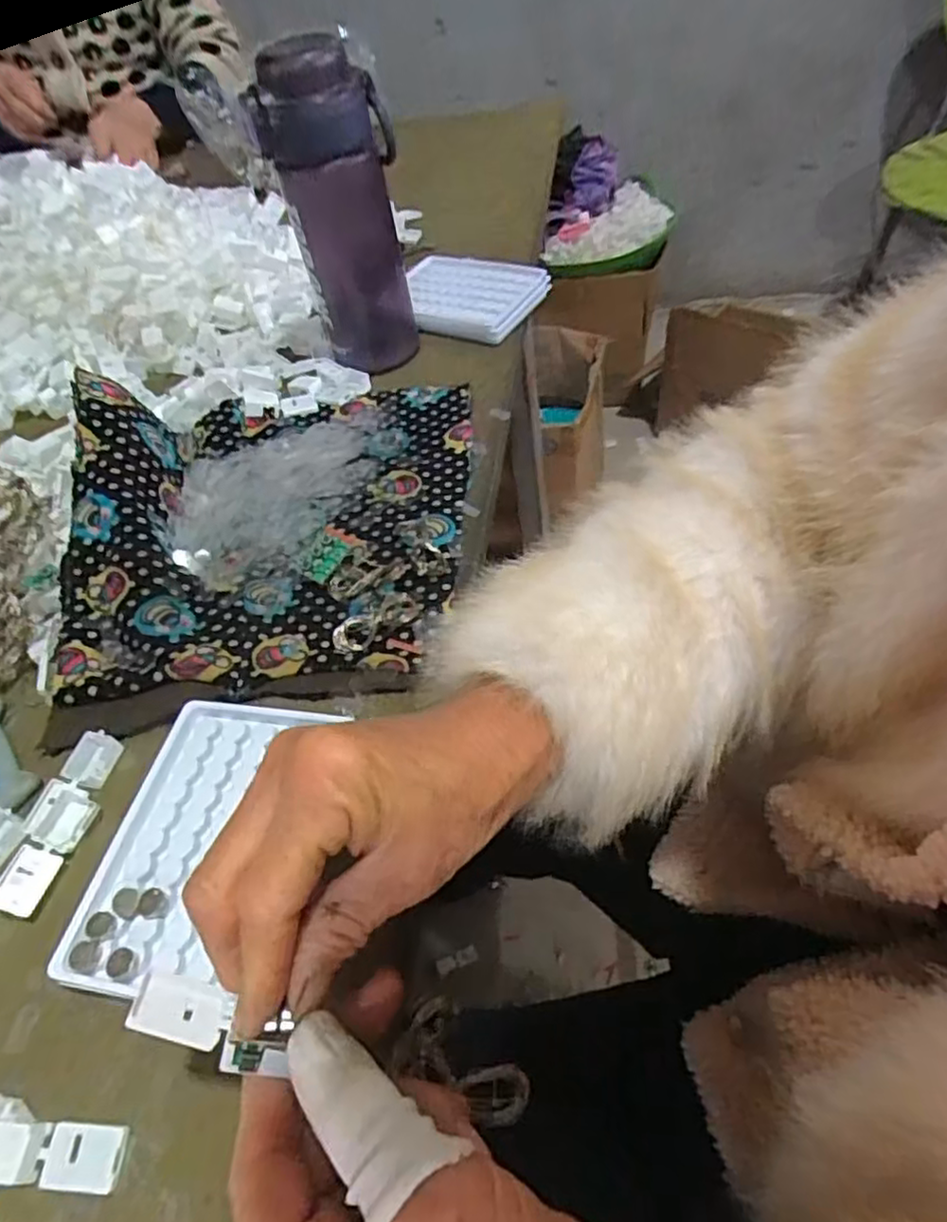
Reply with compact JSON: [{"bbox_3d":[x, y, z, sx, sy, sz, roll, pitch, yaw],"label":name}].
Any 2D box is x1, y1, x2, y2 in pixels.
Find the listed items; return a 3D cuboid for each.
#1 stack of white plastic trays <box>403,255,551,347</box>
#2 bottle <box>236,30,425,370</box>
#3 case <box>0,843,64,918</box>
[{"bbox_3d":[-0.011,-0.279,0.597,0.135,0.022,0.091,23,58,22],"label":"stack of white plastic trays"},{"bbox_3d":[-0.094,-0.290,0.497,0.087,0.192,0.074,-14,52,-1],"label":"bottle"},{"bbox_3d":[-0.204,0.123,0.310,0.021,0.004,0.028,28,55,-12],"label":"case"}]

